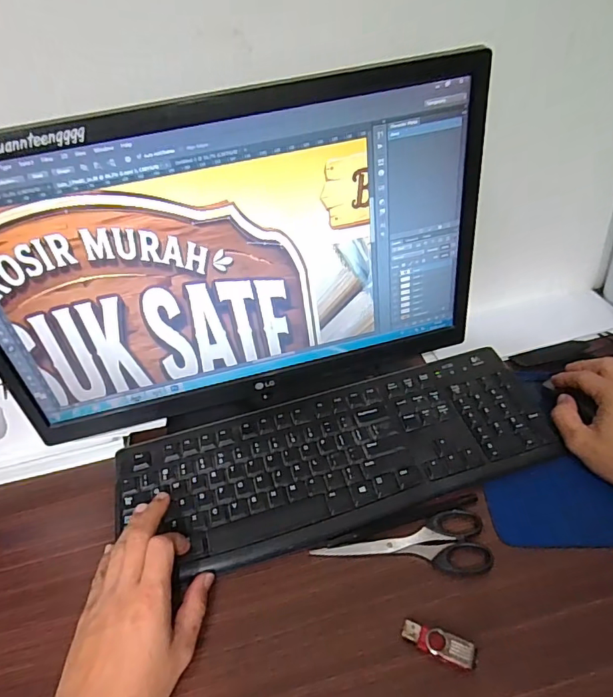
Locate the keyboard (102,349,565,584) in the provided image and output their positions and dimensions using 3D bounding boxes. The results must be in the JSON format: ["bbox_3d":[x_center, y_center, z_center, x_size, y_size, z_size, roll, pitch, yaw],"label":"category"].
[{"bbox_3d":[0.031,0.108,0.478,0.428,0.029,0.150,-14,41,-6],"label":"keyboard"}]

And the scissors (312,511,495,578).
[{"bbox_3d":[0.085,0.174,0.418,0.147,0.006,0.056,-5,41,3],"label":"scissors"}]

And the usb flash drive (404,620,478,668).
[{"bbox_3d":[0.100,0.224,0.356,0.053,0.012,0.019,14,45,23],"label":"usb flash drive"}]

